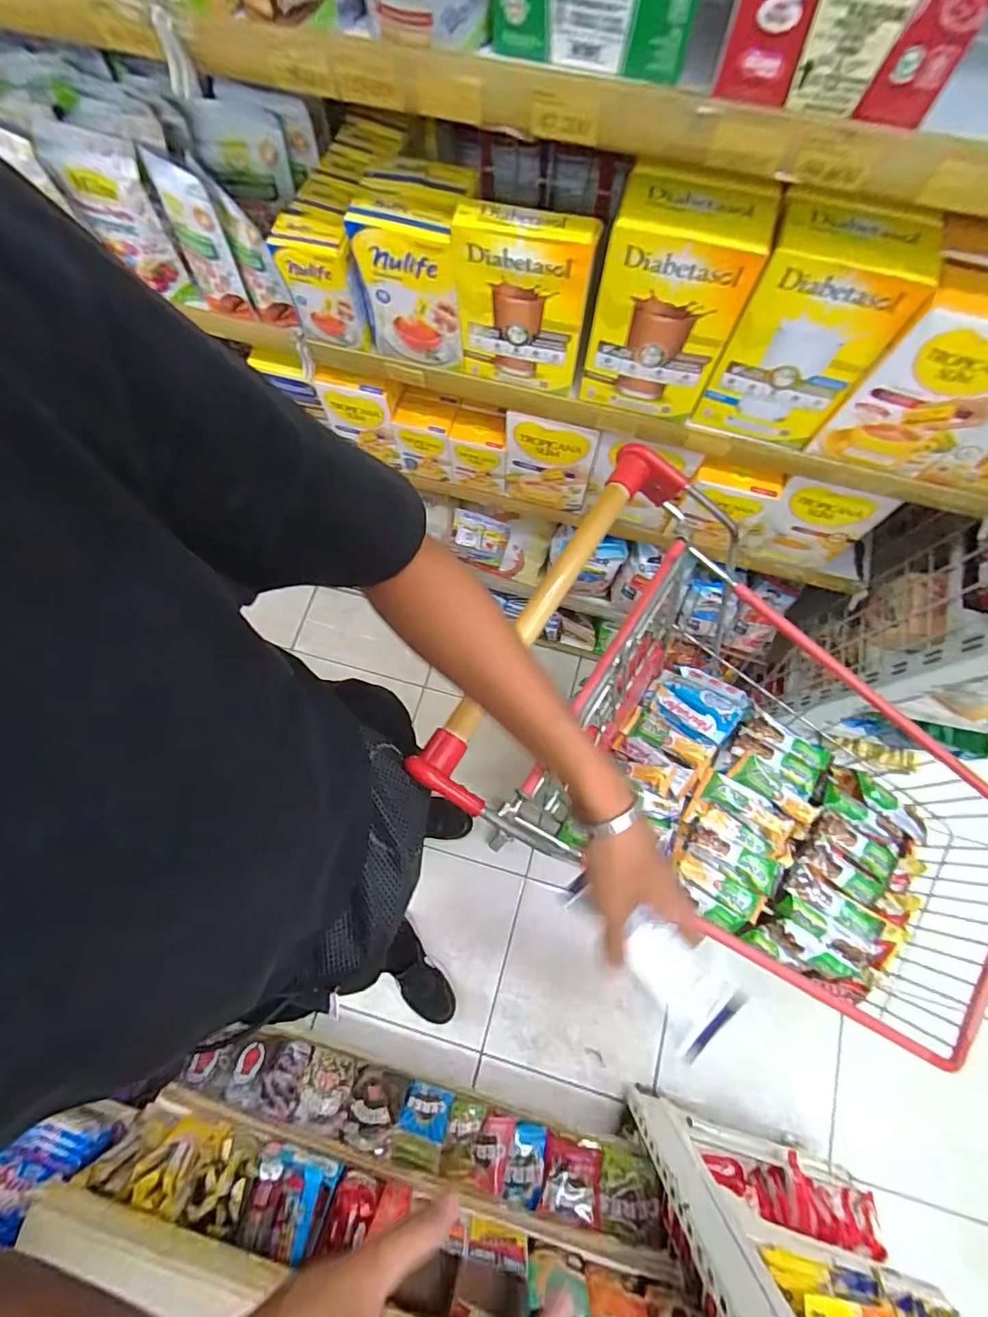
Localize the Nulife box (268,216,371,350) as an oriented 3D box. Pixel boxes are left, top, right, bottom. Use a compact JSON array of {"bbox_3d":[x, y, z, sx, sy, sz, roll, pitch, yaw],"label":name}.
[{"bbox_3d":[-0.199,-0.442,0.624,0.093,0.124,0.042,15,75,5],"label":"Nulife box"}]

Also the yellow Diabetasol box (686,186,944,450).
[{"bbox_3d":[0.319,-0.337,0.549,0.139,0.209,0.084,15,75,5],"label":"yellow Diabetasol box"}]

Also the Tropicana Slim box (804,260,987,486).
[{"bbox_3d":[0.457,-0.280,0.536,0.158,0.187,0.063,14,75,5],"label":"Tropicana Slim box"}]

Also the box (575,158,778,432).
[{"bbox_3d":[0.183,-0.372,0.557,0.137,0.203,0.080,17,75,5],"label":"box"}]

